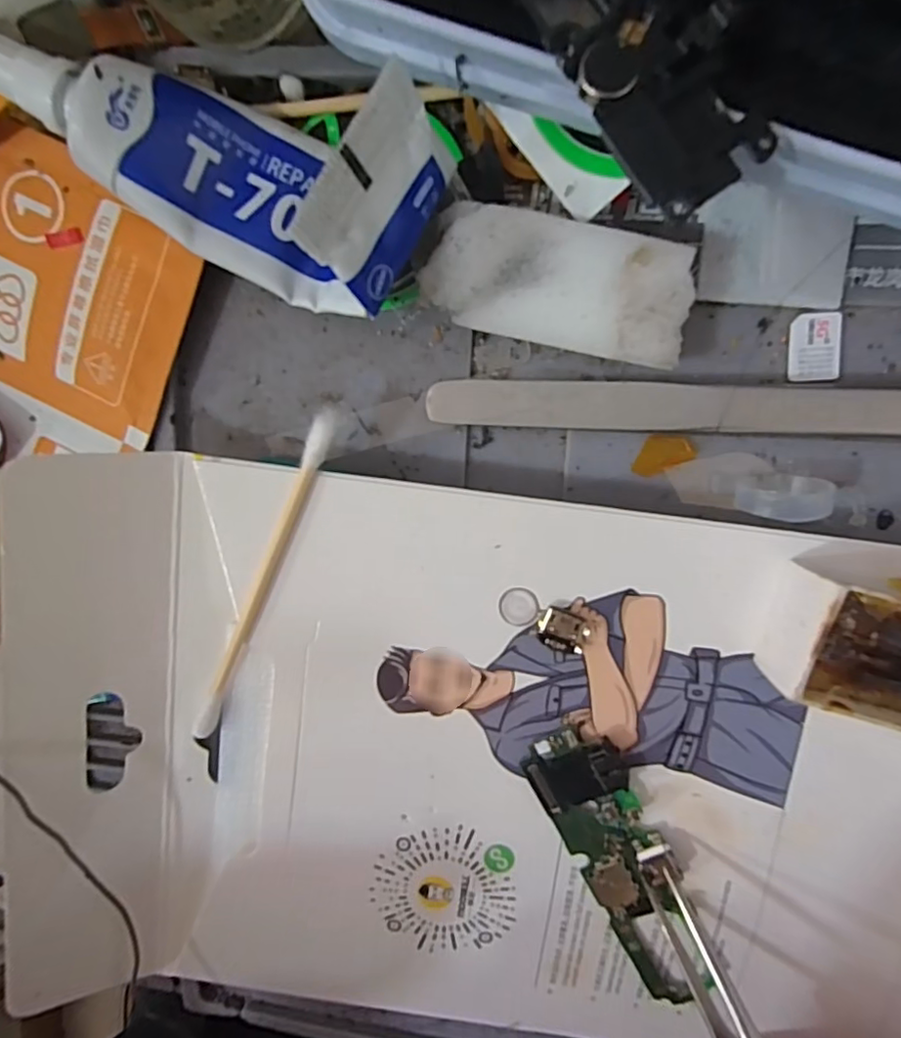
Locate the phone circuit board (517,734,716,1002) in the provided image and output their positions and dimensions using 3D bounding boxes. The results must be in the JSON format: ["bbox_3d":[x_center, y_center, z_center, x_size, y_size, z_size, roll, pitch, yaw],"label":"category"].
[{"bbox_3d":[0.036,0.071,0.117,0.018,0.005,0.062,-25,97,5],"label":"phone circuit board"}]

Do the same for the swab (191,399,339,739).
[{"bbox_3d":[-0.037,0.013,0.115,0.004,0.008,0.071,24,101,1],"label":"swab"}]

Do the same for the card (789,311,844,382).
[{"bbox_3d":[0.070,-0.033,0.110,0.009,0.004,0.013,1,99,9],"label":"card"}]

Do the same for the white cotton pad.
[{"bbox_3d":[0.019,-0.040,0.100,0.045,0.004,0.020,12,118,-1],"label":"white cotton pad"}]

